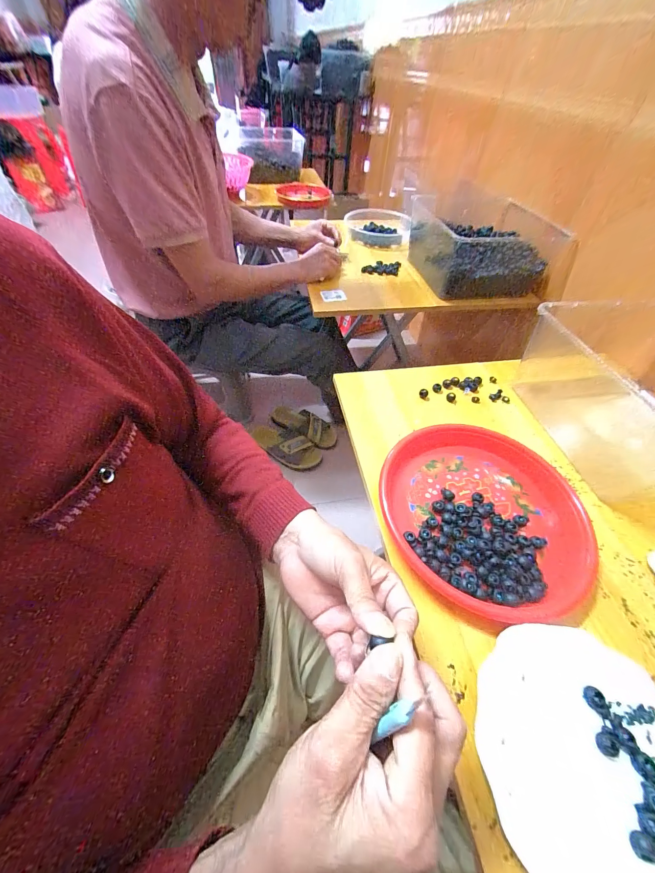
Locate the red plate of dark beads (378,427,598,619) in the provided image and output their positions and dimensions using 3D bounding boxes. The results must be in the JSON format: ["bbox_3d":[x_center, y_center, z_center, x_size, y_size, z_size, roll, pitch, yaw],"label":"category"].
[{"bbox_3d":[0.200,0.090,0.390,0.249,0.035,0.242,1,51,-2],"label":"red plate of dark beads"}]

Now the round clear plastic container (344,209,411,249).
[{"bbox_3d":[0.166,-0.704,1.029,0.221,0.049,0.252,4,51,0],"label":"round clear plastic container"}]

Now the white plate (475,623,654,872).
[{"bbox_3d":[0.218,0.266,0.250,0.171,0.019,0.179,1,51,-2],"label":"white plate"}]

